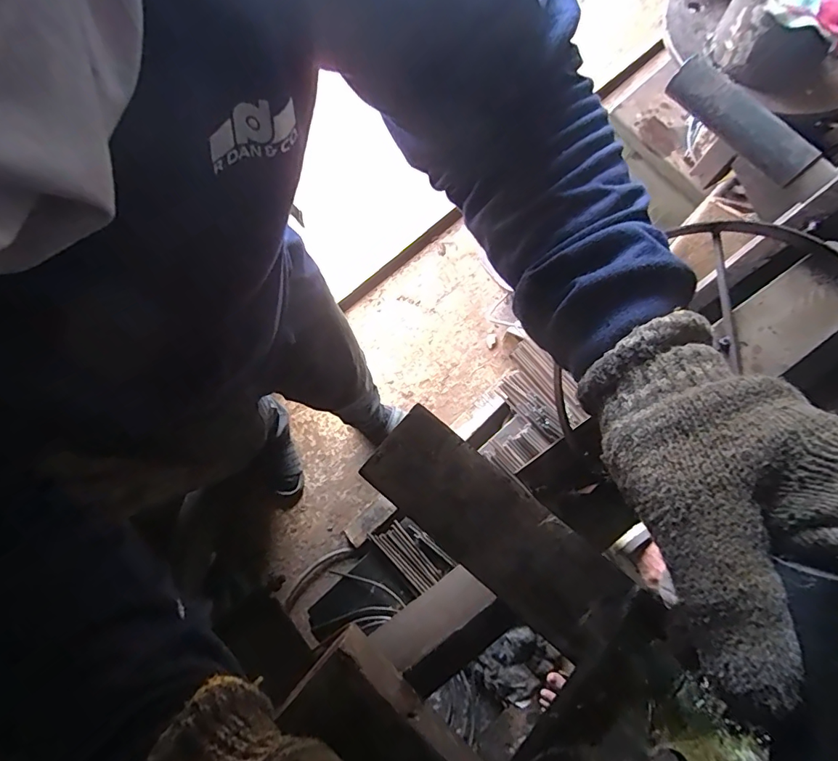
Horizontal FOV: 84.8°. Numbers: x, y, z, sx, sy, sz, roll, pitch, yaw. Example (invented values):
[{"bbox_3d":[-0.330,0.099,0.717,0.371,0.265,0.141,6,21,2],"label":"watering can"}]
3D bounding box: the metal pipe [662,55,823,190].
[{"bbox_3d":[0.277,-0.226,0.397,0.031,0.031,0.136,-33,77,-10],"label":"metal pipe"}]

